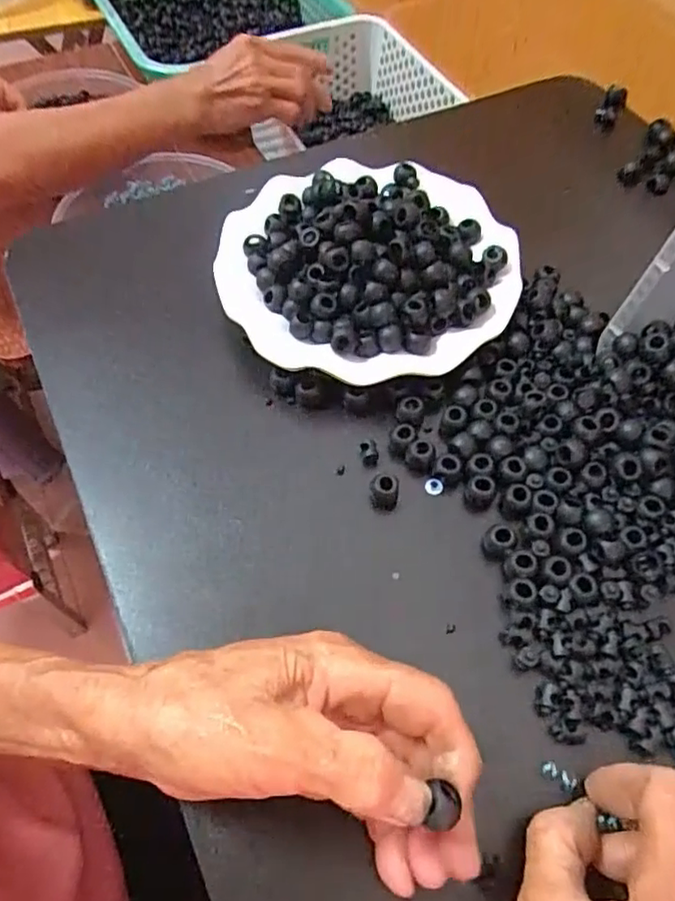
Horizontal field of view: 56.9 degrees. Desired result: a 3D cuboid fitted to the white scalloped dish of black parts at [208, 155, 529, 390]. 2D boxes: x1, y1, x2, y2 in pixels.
[{"bbox_3d":[0.018,-0.118,0.376,0.172,0.039,0.169,0,59,0],"label":"white scalloped dish of black parts"}]

